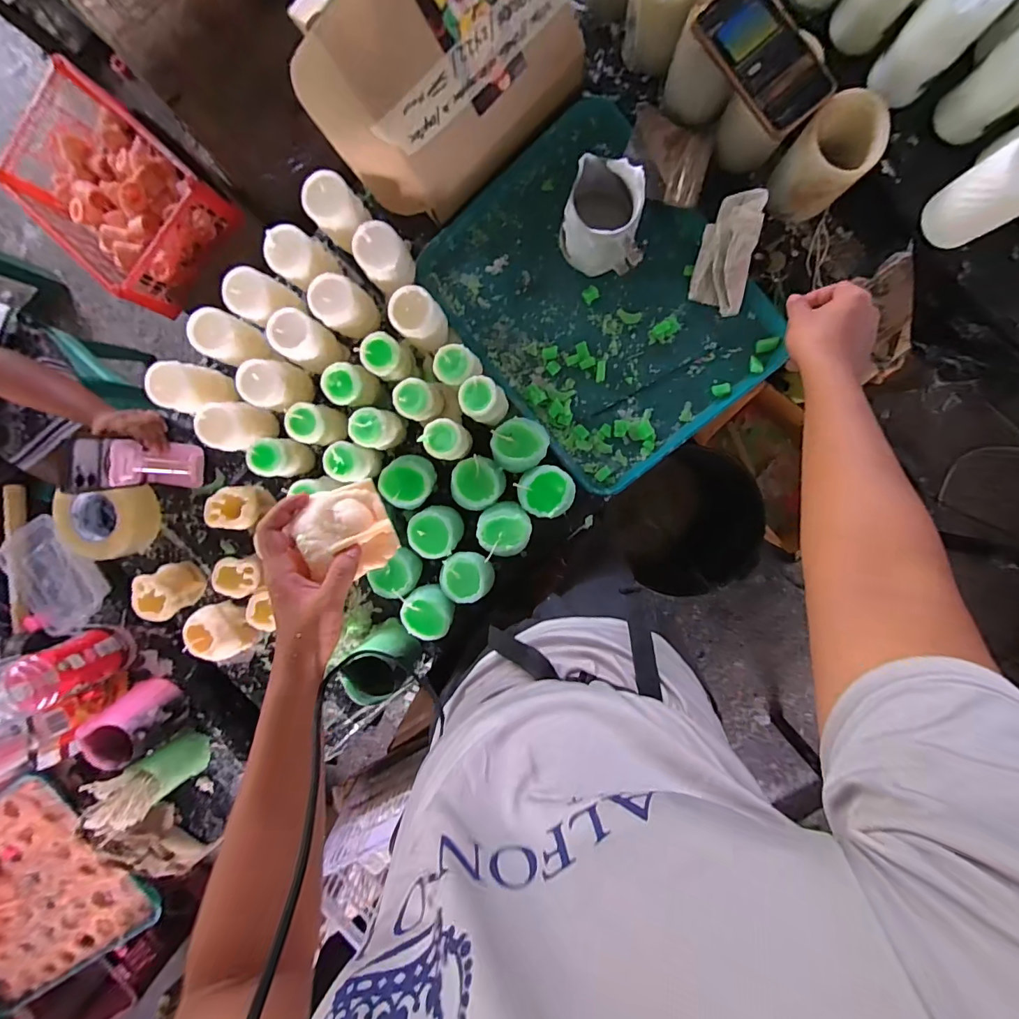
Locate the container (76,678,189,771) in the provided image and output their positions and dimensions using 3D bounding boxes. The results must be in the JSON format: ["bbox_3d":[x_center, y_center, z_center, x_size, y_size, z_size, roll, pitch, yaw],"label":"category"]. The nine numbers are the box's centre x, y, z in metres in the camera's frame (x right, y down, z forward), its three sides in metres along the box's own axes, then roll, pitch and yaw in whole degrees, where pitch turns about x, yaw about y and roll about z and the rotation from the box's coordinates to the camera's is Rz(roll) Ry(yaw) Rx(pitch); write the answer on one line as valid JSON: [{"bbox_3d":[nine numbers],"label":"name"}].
[{"bbox_3d":[-0.581,0.329,0.719,0.095,0.100,0.094,-36,93,8],"label":"container"}]

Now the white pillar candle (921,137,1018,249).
[{"bbox_3d":[0.531,-0.347,0.513,0.067,0.100,0.071,-23,94,7],"label":"white pillar candle"}]

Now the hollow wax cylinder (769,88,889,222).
[{"bbox_3d":[0.364,-0.404,0.551,0.084,0.109,0.082,1,97,5],"label":"hollow wax cylinder"}]

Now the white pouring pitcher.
[{"bbox_3d":[0.118,-0.359,0.582,0.102,0.107,0.101,16,98,3],"label":"white pouring pitcher"}]

